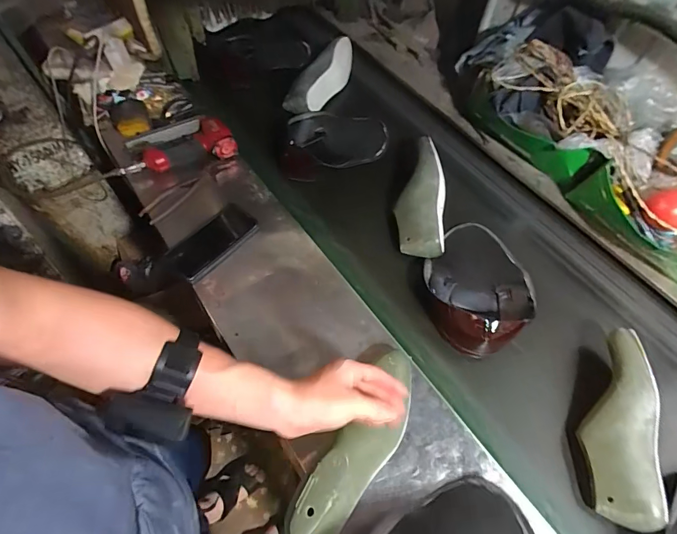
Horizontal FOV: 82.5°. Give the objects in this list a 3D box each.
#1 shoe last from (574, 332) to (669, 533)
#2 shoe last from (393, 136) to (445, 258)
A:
[{"bbox_3d":[0.425,0.228,0.581,0.102,0.092,0.277,12,60,5],"label":"shoe last"},{"bbox_3d":[0.173,-0.166,0.825,0.106,0.097,0.322,7,60,2],"label":"shoe last"}]

